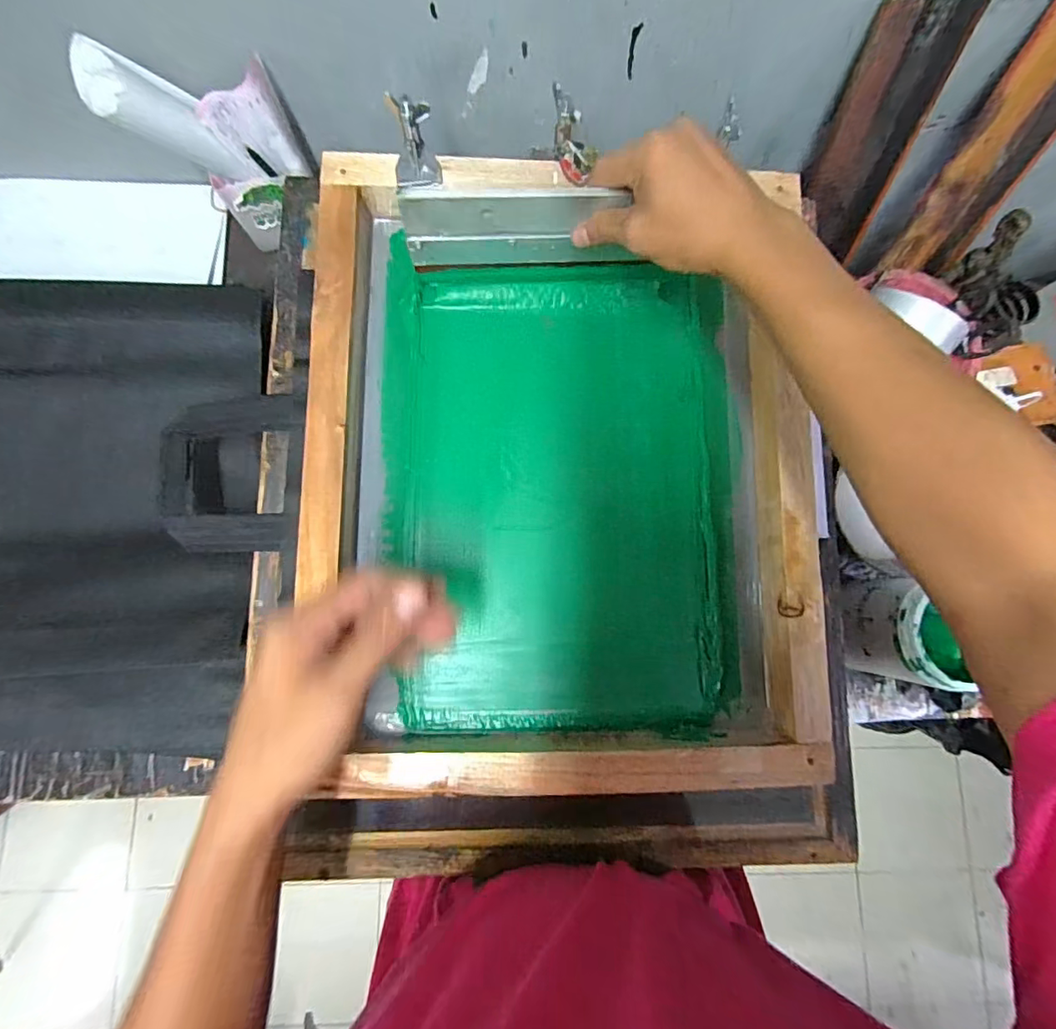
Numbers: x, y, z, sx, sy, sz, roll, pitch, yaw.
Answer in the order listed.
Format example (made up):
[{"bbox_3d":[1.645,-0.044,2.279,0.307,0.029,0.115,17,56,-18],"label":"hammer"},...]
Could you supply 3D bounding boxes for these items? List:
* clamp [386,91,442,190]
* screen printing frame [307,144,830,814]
[{"bbox_3d":[-0.092,-0.299,0.398,0.037,0.061,0.025,-9,55,-6],"label":"clamp"},{"bbox_3d":[0.031,-0.055,0.416,0.408,0.048,0.534,0,83,-4],"label":"screen printing frame"}]

